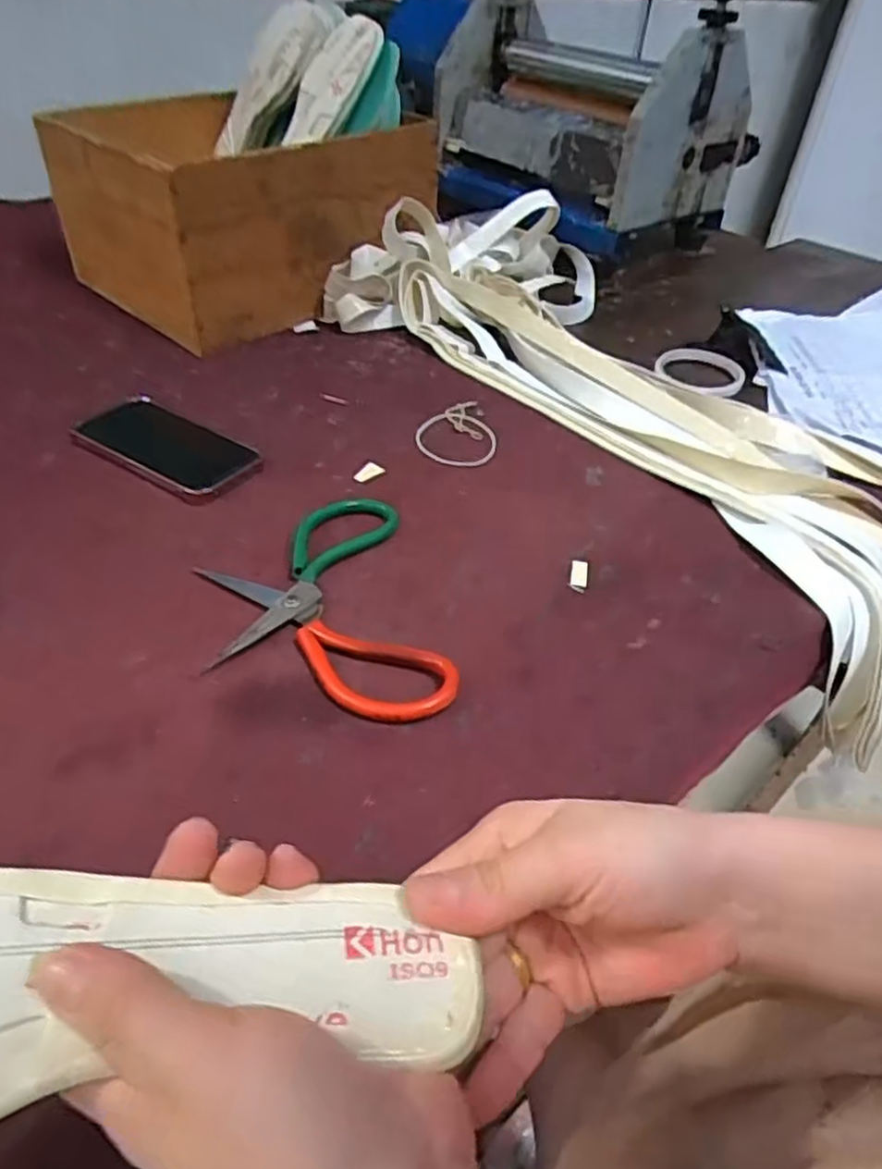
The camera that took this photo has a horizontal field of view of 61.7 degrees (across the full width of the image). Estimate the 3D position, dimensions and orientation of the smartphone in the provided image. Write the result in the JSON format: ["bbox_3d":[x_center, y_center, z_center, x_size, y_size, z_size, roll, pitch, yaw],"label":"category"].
[{"bbox_3d":[-0.216,-0.111,0.595,0.148,0.015,0.081,26,47,22],"label":"smartphone"}]

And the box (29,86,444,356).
[{"bbox_3d":[-0.214,-0.418,0.818,0.276,0.167,0.315,33,51,28],"label":"box"}]

